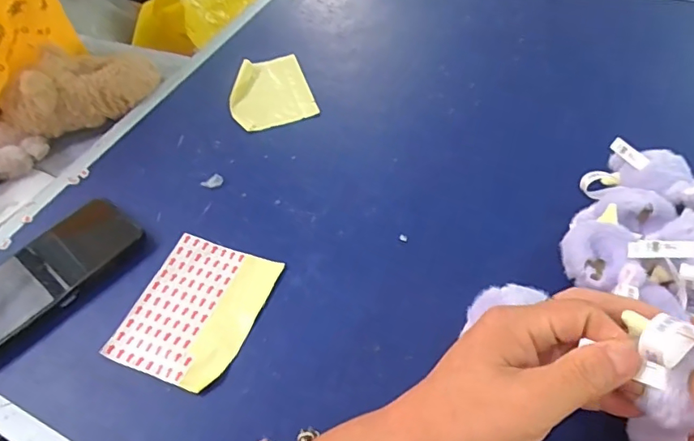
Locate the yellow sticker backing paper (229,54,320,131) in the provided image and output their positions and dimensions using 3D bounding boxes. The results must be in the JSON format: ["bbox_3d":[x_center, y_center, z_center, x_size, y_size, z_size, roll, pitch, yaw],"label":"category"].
[{"bbox_3d":[-0.091,-0.150,0.584,0.090,0.014,0.118,-17,51,-7],"label":"yellow sticker backing paper"}]

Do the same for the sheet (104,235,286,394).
[{"bbox_3d":[-0.122,0.072,0.412,0.099,0.008,0.120,16,54,14],"label":"sheet"}]

